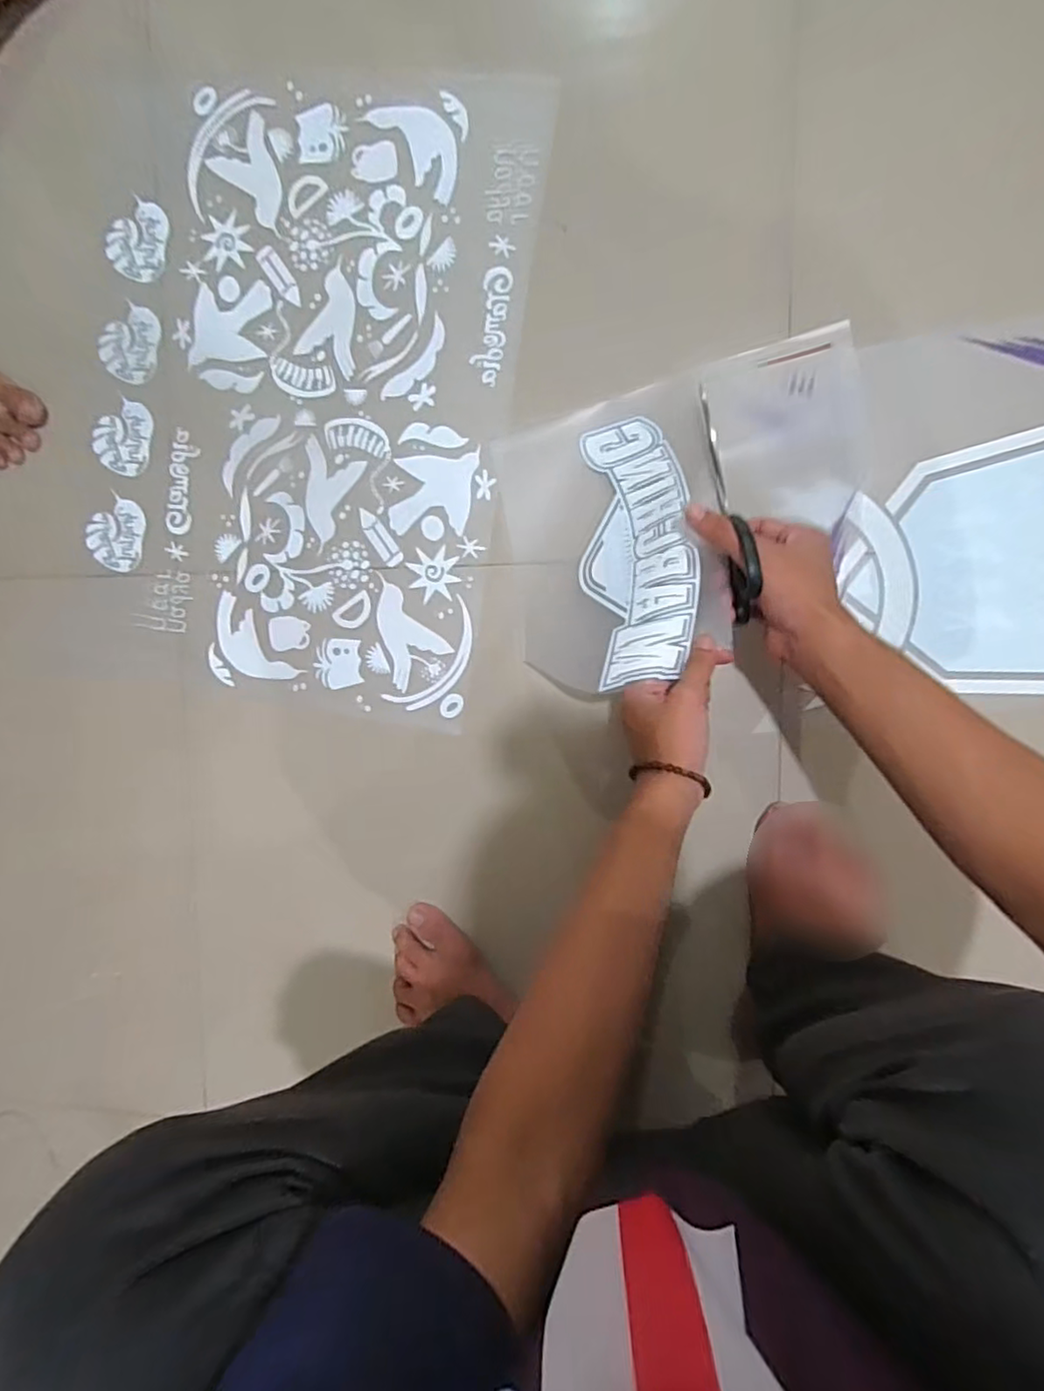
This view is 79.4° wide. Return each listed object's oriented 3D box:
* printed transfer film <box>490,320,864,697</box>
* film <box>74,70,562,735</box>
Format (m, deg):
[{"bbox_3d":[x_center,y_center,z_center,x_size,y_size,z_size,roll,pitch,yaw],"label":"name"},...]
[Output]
[{"bbox_3d":[0.136,-0.153,0.530,0.314,0.109,0.247,-12,93,9],"label":"printed transfer film"},{"bbox_3d":[-0.227,-0.293,0.619,0.429,0.011,0.577,10,96,7],"label":"film"}]

